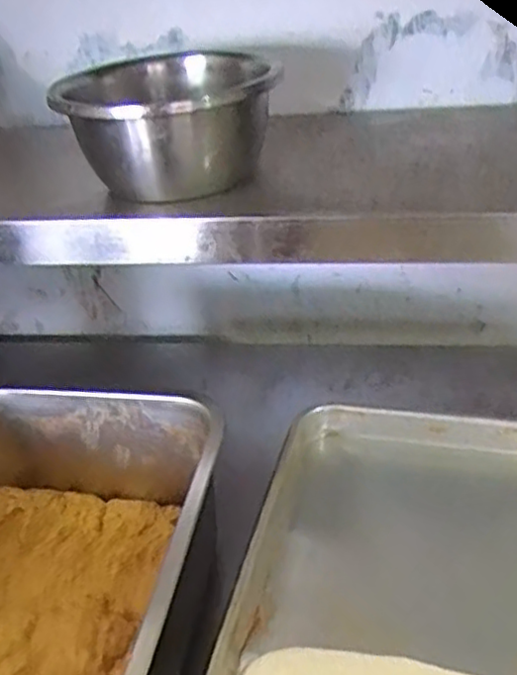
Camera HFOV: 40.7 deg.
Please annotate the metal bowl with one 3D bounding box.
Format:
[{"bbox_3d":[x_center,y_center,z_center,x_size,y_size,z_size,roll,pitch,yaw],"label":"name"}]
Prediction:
[{"bbox_3d":[-0.077,-0.189,0.632,0.171,0.094,0.171,-4,33,3],"label":"metal bowl"}]

